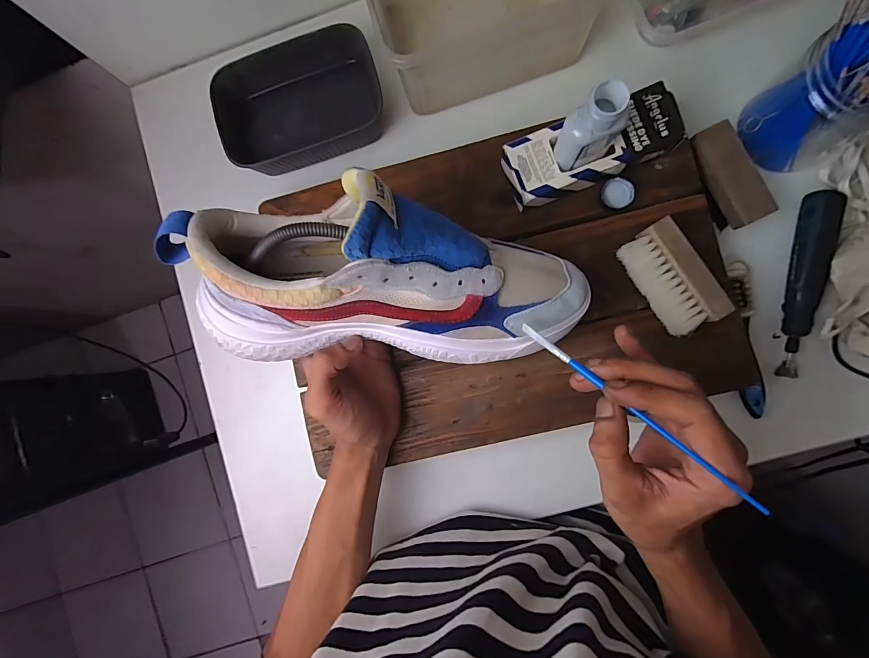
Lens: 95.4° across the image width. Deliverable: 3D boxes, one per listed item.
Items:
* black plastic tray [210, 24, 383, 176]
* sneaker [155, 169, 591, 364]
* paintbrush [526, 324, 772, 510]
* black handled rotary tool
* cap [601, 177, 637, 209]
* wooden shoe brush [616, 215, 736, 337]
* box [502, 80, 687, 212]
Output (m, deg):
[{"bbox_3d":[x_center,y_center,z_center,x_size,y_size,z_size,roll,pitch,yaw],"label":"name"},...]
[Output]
[{"bbox_3d":[-0.139,-0.234,0.420,0.164,0.056,0.105,-19,87,5],"label":"black plastic tray"},{"bbox_3d":[-0.027,-0.028,0.275,0.282,0.122,0.105,4,89,-4],"label":"sneaker"},{"bbox_3d":[0.117,0.046,0.244,0.165,0.004,0.006,42,93,29],"label":"paintbrush"},{"bbox_3d":[0.350,-0.042,0.371,0.028,0.020,0.174,11,89,5],"label":"black handled rotary tool"},{"bbox_3d":[0.167,-0.123,0.358,0.029,0.009,0.027,0,88,5],"label":"cap"},{"bbox_3d":[0.204,-0.043,0.343,0.043,0.037,0.092,-32,86,4],"label":"wooden shoe brush"},{"bbox_3d":[0.141,-0.159,0.350,0.162,0.039,0.058,-20,87,4],"label":"box"}]

